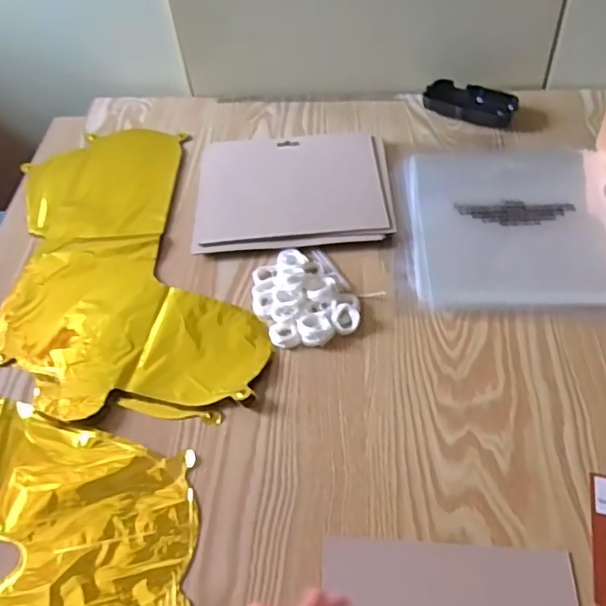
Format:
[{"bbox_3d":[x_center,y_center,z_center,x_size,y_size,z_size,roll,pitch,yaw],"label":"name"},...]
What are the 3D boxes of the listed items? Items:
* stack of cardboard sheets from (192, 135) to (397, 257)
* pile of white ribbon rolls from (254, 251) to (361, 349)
[{"bbox_3d":[-0.009,-0.128,0.659,0.201,0.015,0.176,-3,50,3],"label":"stack of cardboard sheets"},{"bbox_3d":[-0.003,-0.008,0.556,0.082,0.025,0.108,-22,51,-13],"label":"pile of white ribbon rolls"}]

